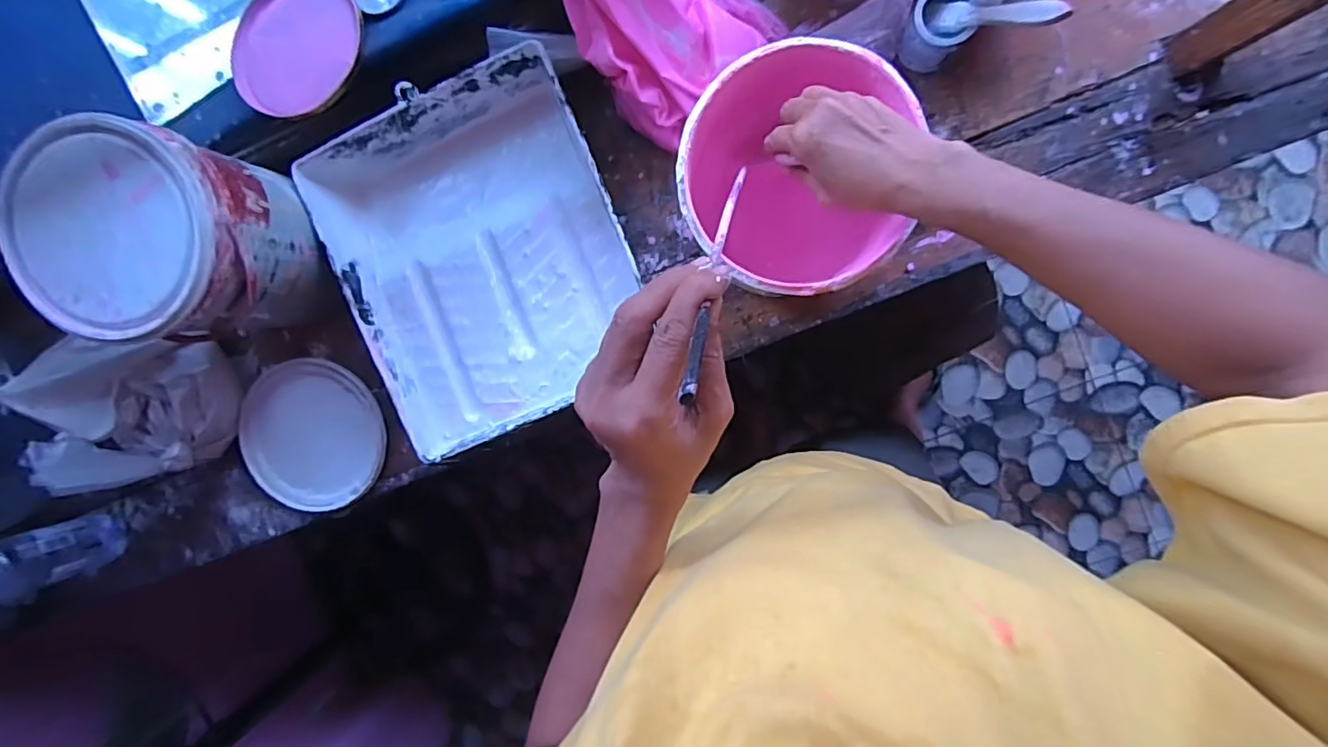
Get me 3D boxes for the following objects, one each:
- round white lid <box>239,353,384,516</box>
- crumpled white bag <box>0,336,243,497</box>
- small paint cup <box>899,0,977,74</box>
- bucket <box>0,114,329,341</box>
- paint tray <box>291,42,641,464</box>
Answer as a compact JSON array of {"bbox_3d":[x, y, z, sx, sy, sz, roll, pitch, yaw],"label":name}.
[{"bbox_3d":[-0.414,0.076,0.664,0.166,0.018,0.178,1,96,7],"label":"round white lid"},{"bbox_3d":[-0.577,0.036,0.621,0.136,0.135,0.159,-10,95,8],"label":"crumpled white bag"},{"bbox_3d":[0.257,-0.325,0.530,0.054,0.060,0.058,-1,96,8],"label":"small paint cup"},{"bbox_3d":[-0.443,-0.126,0.527,0.162,0.165,0.172,3,96,7],"label":"bucket"},{"bbox_3d":[-0.183,-0.116,0.590,0.285,0.069,0.335,-23,93,9],"label":"paint tray"}]

